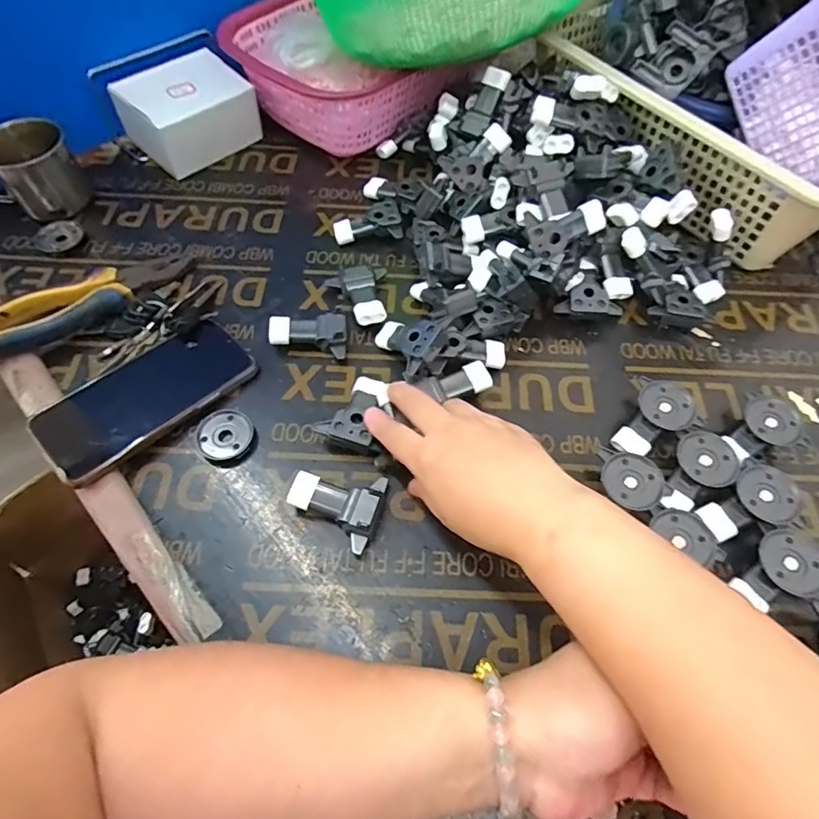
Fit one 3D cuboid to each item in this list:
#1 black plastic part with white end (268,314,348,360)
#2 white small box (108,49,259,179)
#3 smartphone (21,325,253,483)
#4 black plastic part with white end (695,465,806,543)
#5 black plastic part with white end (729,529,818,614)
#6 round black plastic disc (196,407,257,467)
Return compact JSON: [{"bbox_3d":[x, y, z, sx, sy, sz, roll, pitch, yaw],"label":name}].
[{"bbox_3d":[-0.086,-0.068,0.443,0.065,0.023,0.040,9,61,4],"label":"black plastic part with white end"},{"bbox_3d":[-0.243,-0.324,0.556,0.092,0.070,0.133,35,65,17],"label":"white small box"},{"bbox_3d":[-0.209,-0.010,0.406,0.074,0.019,0.161,41,67,19],"label":"smartphone"},{"bbox_3d":[0.246,0.070,0.372,0.064,0.030,0.043,-8,61,-6],"label":"black plastic part with white end"},{"bbox_3d":[0.252,0.110,0.347,0.055,0.029,0.040,-22,63,-13],"label":"black plastic part with white end"},{"bbox_3d":[-0.144,0.021,0.396,0.045,0.010,0.042,1,60,-1],"label":"round black plastic disc"}]

